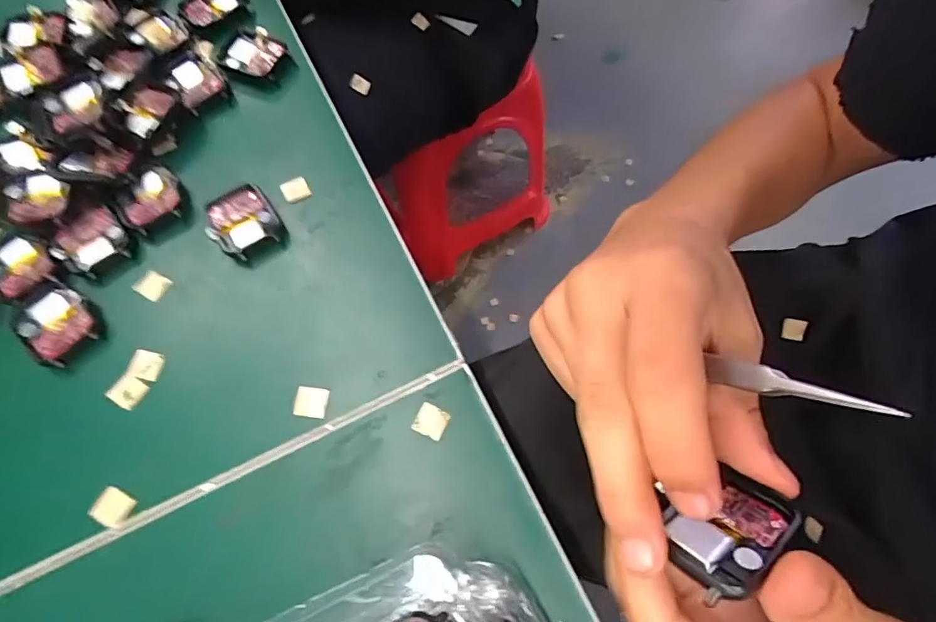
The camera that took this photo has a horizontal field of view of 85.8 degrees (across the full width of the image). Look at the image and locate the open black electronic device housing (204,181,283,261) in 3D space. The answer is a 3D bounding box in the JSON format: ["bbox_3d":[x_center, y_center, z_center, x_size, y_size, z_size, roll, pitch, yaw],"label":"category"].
[{"bbox_3d":[-0.137,-0.054,0.305,0.038,0.012,0.046,-33,71,-10],"label":"open black electronic device housing"}]

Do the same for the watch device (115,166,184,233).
[{"bbox_3d":[-0.197,-0.070,0.313,0.036,0.009,0.044,-28,70,-8],"label":"watch device"}]

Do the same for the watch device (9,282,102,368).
[{"bbox_3d":[-0.232,0.007,0.284,0.046,0.007,0.037,35,74,15],"label":"watch device"}]

